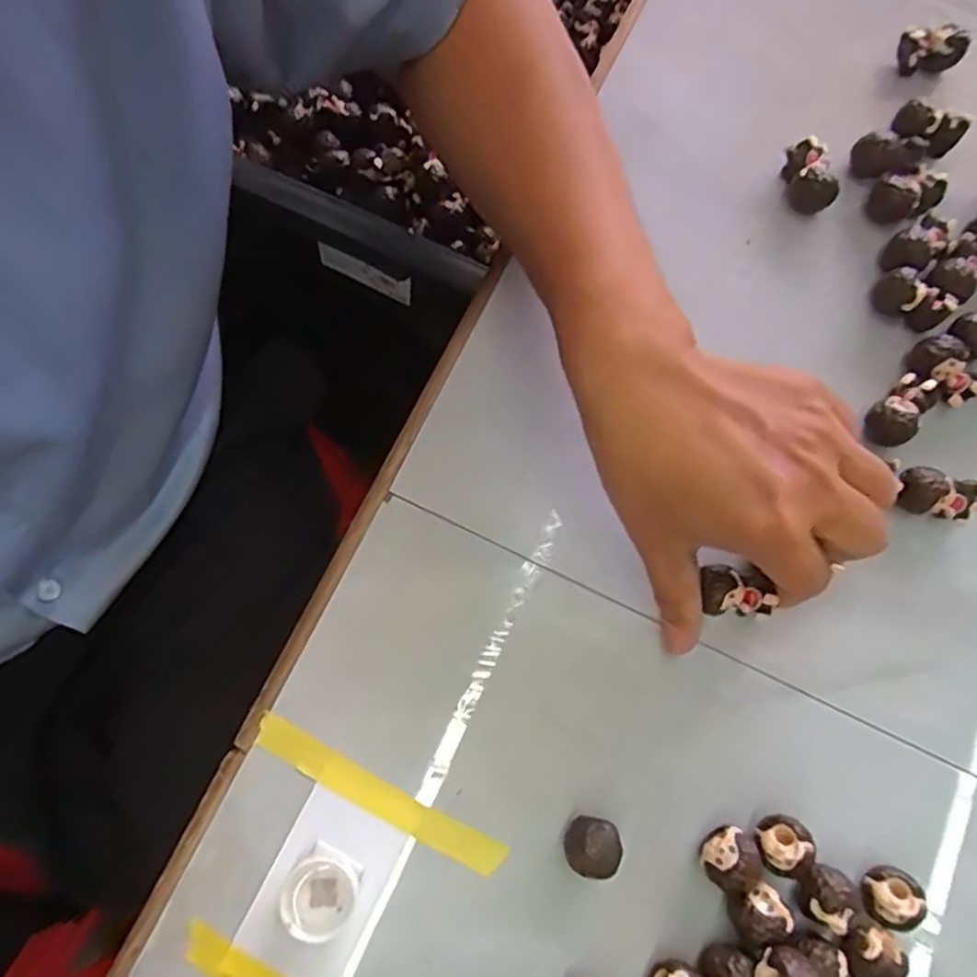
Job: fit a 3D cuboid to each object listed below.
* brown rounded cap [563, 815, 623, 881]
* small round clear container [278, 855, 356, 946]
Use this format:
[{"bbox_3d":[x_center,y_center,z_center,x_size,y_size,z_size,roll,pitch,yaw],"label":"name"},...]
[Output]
[{"bbox_3d":[0.046,0.161,0.306,0.024,0.022,0.024,1,75,-3],"label":"brown rounded cap"},{"bbox_3d":[-0.075,0.181,0.298,0.030,0.016,0.031,1,75,-3],"label":"small round clear container"}]

